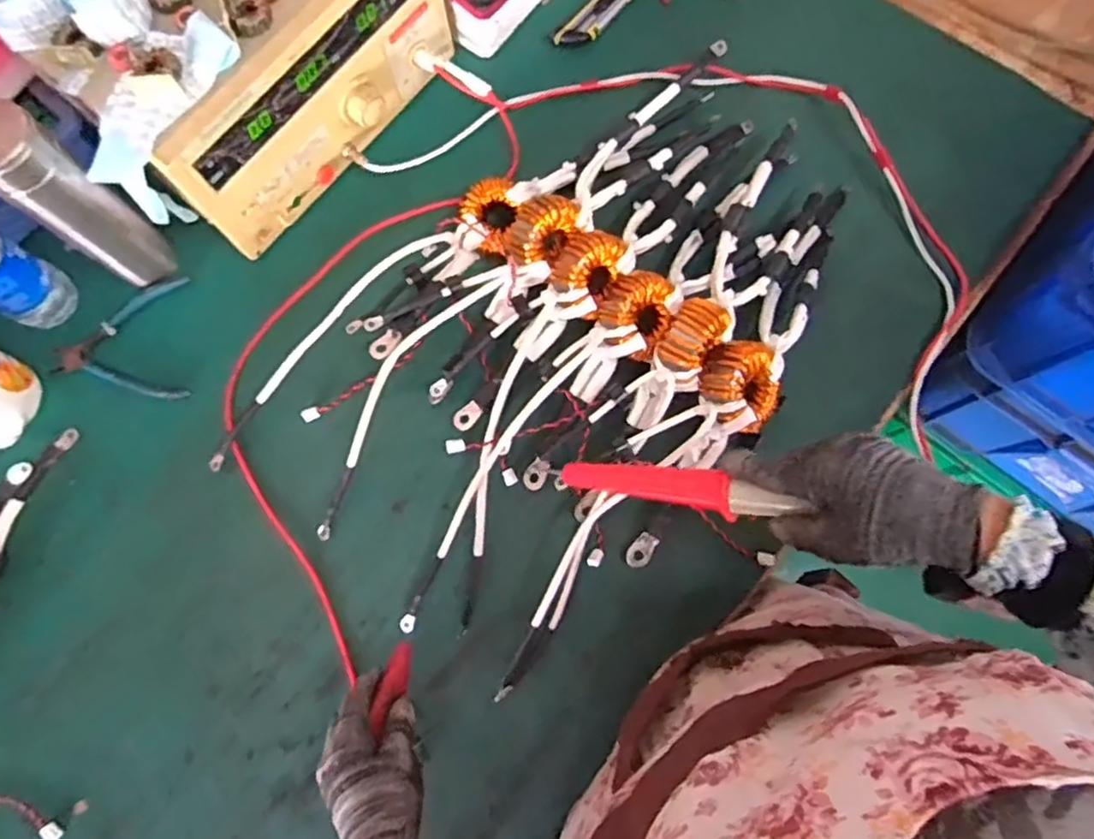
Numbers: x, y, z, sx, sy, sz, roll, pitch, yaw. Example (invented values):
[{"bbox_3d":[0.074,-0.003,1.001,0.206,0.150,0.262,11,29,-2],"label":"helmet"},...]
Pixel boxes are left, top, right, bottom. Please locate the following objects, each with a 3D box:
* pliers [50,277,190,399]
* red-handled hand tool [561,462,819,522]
[{"bbox_3d":[-0.419,-0.079,0.668,0.123,0.013,0.125,-5,77,0],"label":"pliers"},{"bbox_3d":[0.090,0.050,0.506,0.188,0.017,0.026,5,74,38],"label":"red-handled hand tool"}]

